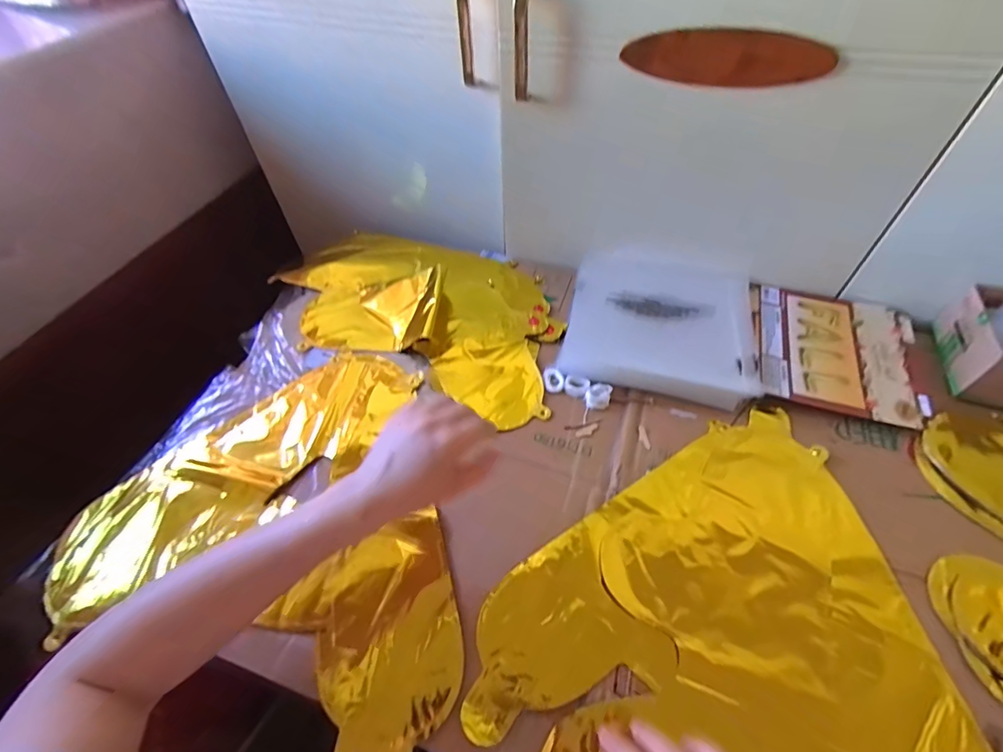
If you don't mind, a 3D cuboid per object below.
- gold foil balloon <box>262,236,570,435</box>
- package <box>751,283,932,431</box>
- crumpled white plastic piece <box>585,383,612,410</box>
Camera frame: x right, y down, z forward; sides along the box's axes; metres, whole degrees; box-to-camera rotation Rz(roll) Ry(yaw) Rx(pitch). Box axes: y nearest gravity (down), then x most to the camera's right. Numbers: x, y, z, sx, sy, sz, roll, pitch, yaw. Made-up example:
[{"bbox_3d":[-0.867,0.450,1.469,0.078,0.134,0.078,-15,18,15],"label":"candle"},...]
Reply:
[{"bbox_3d":[-0.111,-0.102,0.620,0.436,0.043,0.253,22,56,17],"label":"gold foil balloon"},{"bbox_3d":[0.398,-0.033,0.550,0.178,0.014,0.185,14,54,12],"label":"package"},{"bbox_3d":[0.110,0.023,0.523,0.027,0.009,0.030,10,53,10],"label":"crumpled white plastic piece"}]

